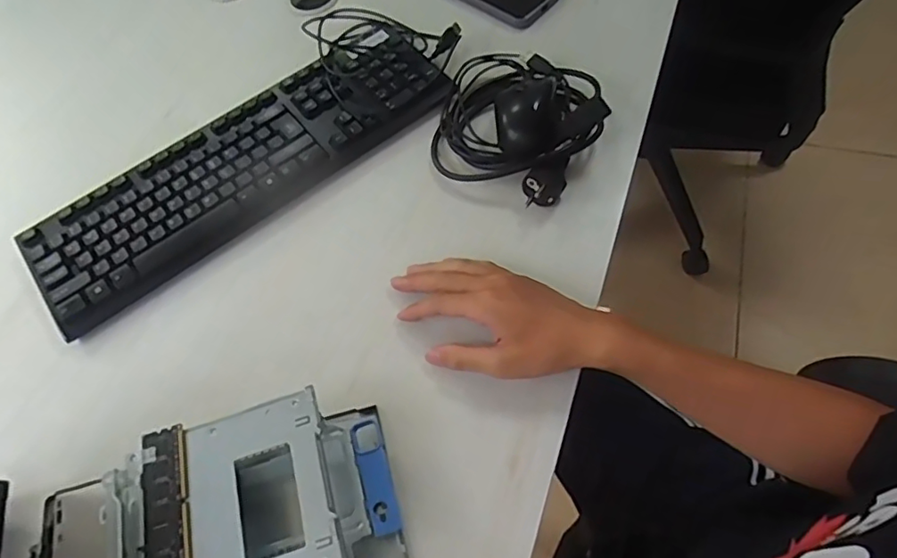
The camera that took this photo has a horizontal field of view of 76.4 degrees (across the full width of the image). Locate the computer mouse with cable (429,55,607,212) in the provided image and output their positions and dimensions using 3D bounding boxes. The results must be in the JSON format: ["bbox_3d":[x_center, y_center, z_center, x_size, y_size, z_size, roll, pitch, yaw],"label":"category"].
[{"bbox_3d":[0.071,-0.170,0.584,0.167,0.051,0.173,-2,61,4],"label":"computer mouse with cable"}]

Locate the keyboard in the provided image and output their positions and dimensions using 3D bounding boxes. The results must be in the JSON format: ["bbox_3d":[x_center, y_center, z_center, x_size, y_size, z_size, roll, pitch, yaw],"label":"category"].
[{"bbox_3d":[-0.207,-0.124,0.585,0.445,0.025,0.134,-35,65,-14],"label":"keyboard"}]

